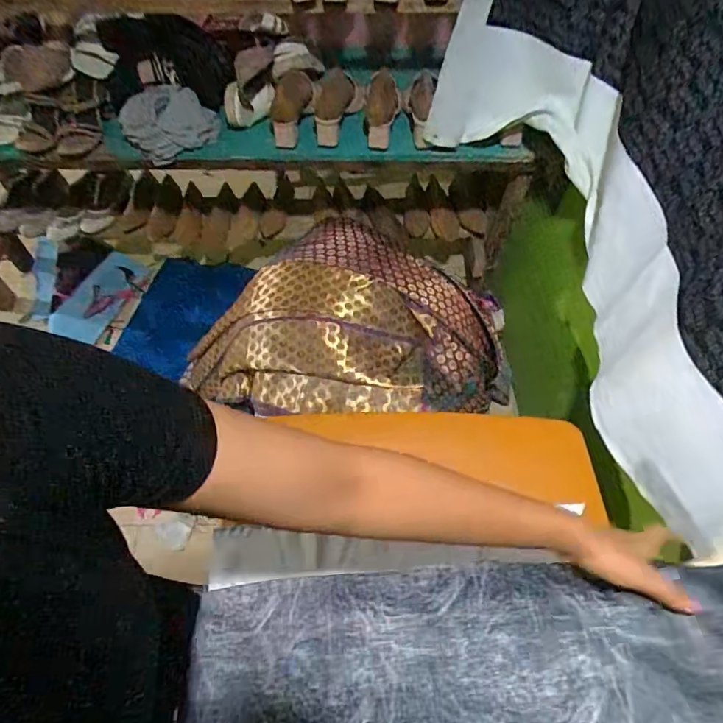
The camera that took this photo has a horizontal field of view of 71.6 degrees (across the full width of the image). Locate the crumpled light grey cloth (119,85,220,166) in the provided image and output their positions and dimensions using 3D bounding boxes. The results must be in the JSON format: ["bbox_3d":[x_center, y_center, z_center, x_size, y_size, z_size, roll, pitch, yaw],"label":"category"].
[{"bbox_3d":[-0.441,-0.550,1.148,0.197,0.071,0.182,-29,66,-18],"label":"crumpled light grey cloth"}]

